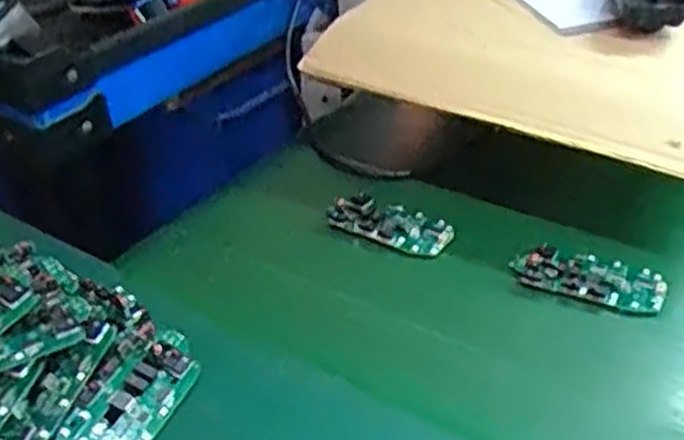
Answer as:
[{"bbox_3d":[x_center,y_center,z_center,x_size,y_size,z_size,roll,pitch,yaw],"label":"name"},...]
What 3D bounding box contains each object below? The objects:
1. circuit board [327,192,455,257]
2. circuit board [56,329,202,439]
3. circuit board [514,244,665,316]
[{"bbox_3d":[0.036,0.001,0.587,0.090,0.013,0.044,15,38,23],"label":"circuit board"},{"bbox_3d":[-0.114,0.102,0.440,0.042,0.006,0.096,39,52,7],"label":"circuit board"},{"bbox_3d":[0.164,0.037,0.529,0.097,0.014,0.042,11,37,19],"label":"circuit board"}]

